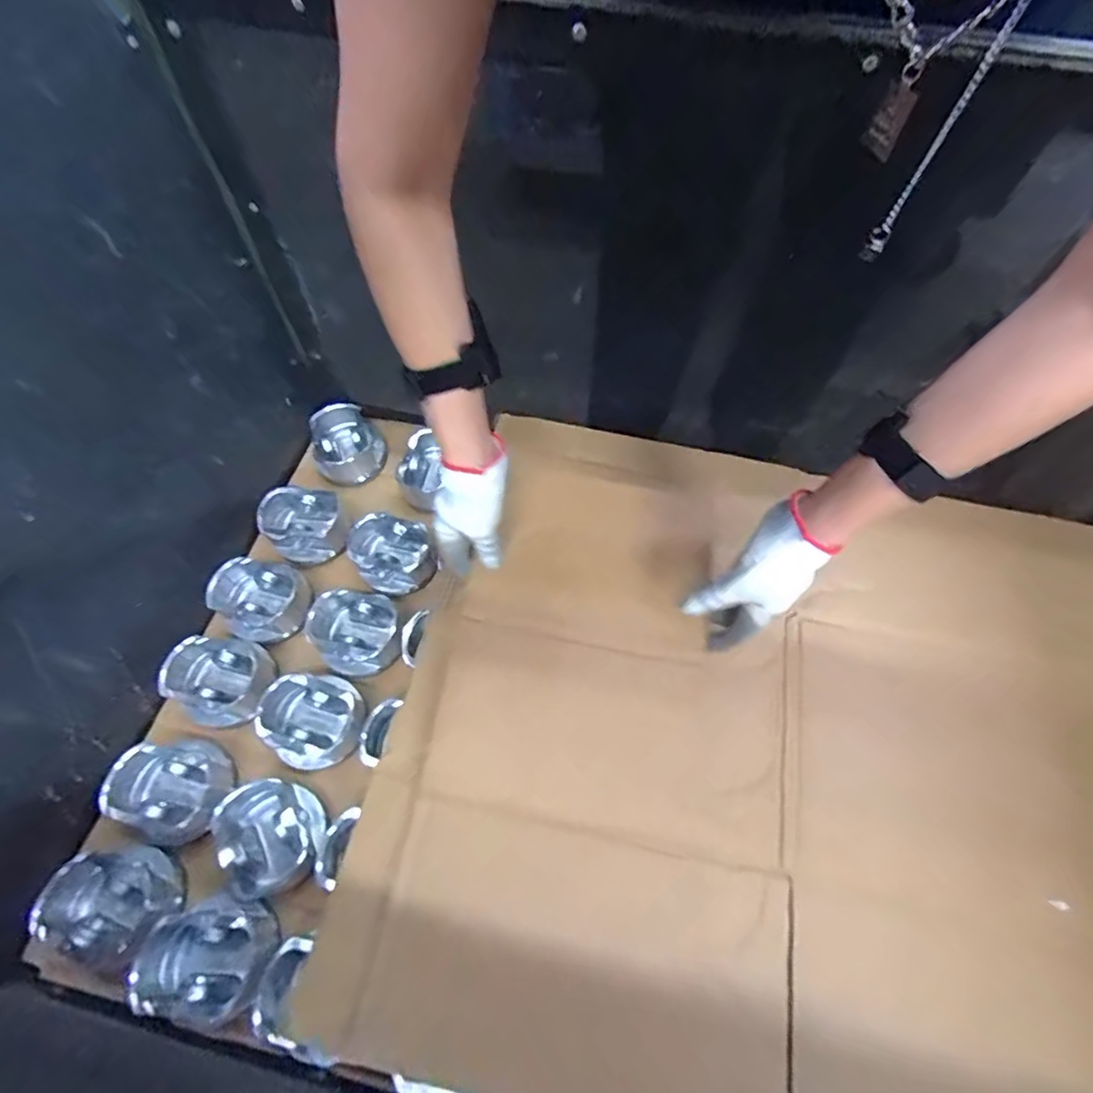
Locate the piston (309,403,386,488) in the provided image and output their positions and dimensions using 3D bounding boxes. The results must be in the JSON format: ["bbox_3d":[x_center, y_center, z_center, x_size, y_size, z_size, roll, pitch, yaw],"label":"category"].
[{"bbox_3d":[-0.264,-0.136,0.723,0.087,0.061,0.090,-23,64,-14],"label":"piston"}]

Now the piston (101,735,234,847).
[{"bbox_3d":[-0.356,0.230,0.520,0.091,0.065,0.084,28,64,14],"label":"piston"}]

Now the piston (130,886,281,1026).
[{"bbox_3d":[-0.284,0.344,0.454,0.089,0.076,0.086,1,61,-1],"label":"piston"}]

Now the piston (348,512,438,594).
[{"bbox_3d":[-0.184,0.009,0.652,0.092,0.053,0.091,1,61,-1],"label":"piston"}]

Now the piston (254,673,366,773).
[{"bbox_3d":[-0.240,0.177,0.564,0.093,0.051,0.089,1,61,-1],"label":"piston"}]

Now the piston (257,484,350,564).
[{"bbox_3d":[-0.294,-0.026,0.664,0.094,0.058,0.083,-13,62,-8],"label":"piston"}]

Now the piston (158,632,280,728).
[{"bbox_3d":[-0.338,0.140,0.573,0.093,0.072,0.088,1,61,-1],"label":"piston"}]

